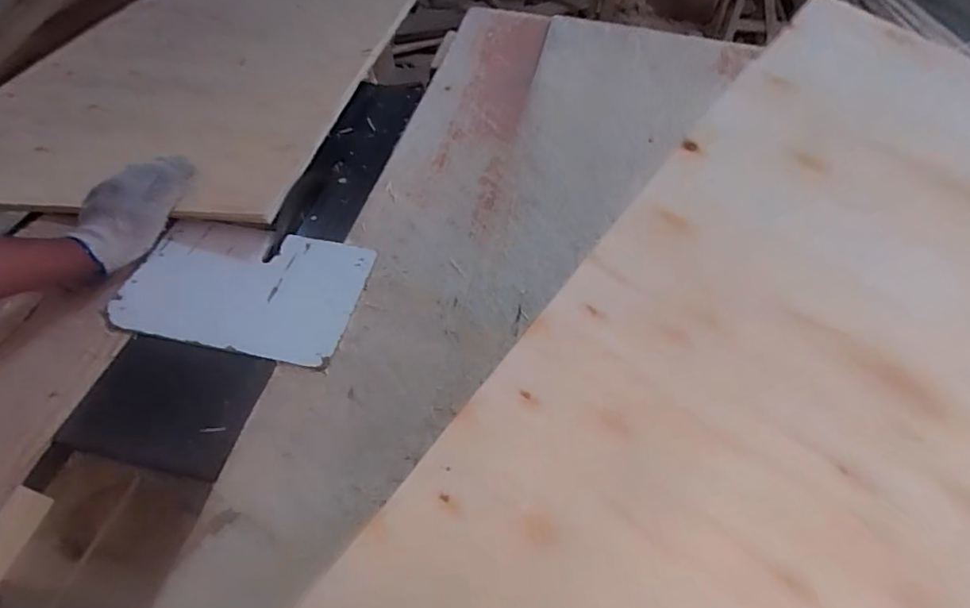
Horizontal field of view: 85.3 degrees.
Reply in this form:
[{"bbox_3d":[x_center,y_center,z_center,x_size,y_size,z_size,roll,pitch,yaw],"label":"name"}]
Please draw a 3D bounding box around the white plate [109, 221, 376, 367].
[{"bbox_3d":[-0.265,-0.021,0.586,0.246,0.008,0.165,10,52,6],"label":"white plate"}]

